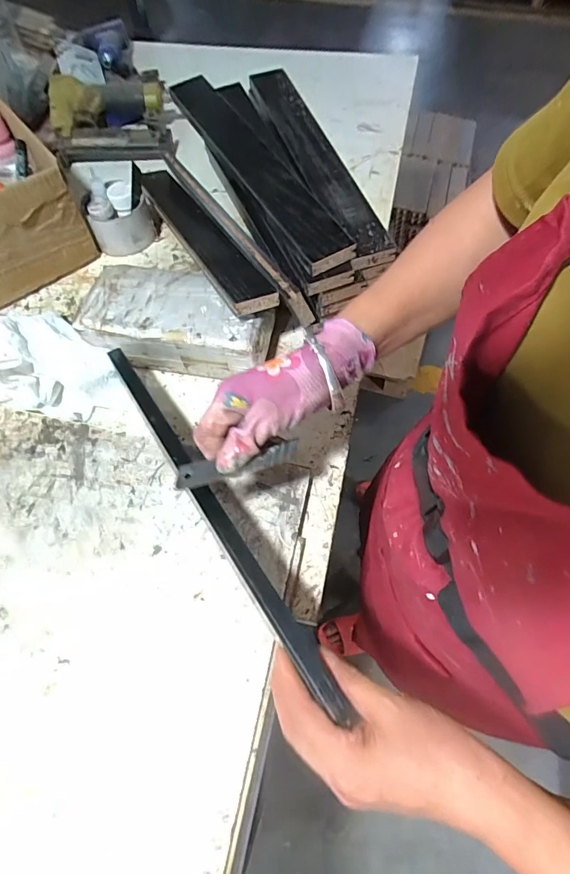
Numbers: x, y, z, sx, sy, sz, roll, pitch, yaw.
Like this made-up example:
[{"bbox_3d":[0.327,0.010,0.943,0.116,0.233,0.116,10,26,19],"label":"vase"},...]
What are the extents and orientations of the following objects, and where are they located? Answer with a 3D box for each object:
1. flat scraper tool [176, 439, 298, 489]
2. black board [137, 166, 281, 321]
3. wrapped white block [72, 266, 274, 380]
[{"bbox_3d":[-0.034,0.020,0.332,0.097,0.007,0.019,-12,71,-17],"label":"flat scraper tool"},{"bbox_3d":[-0.116,-0.263,0.548,0.051,0.021,0.381,-25,54,-12],"label":"black board"},{"bbox_3d":[-0.119,-0.130,0.496,0.205,0.070,0.098,9,63,5],"label":"wrapped white block"}]

